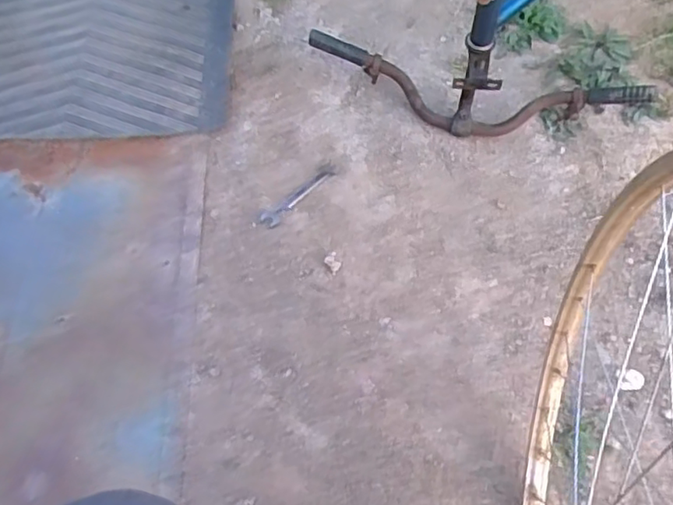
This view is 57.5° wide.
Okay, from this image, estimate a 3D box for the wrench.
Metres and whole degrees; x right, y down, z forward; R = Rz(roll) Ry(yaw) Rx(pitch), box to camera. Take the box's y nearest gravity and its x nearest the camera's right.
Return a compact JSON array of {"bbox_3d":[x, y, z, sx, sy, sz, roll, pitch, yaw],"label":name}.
[{"bbox_3d":[-0.056,-0.090,0.937,0.144,0.004,0.029,-41,70,-20],"label":"wrench"}]

